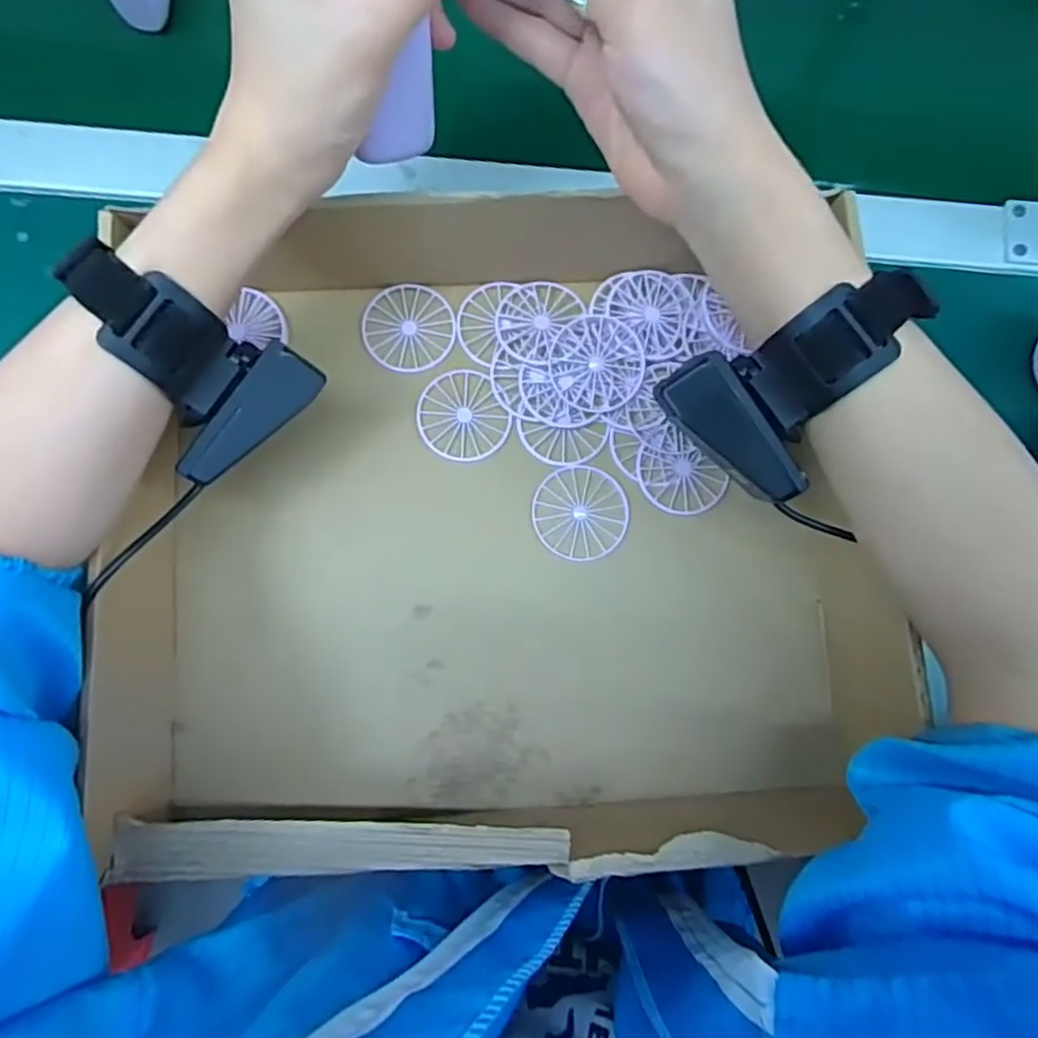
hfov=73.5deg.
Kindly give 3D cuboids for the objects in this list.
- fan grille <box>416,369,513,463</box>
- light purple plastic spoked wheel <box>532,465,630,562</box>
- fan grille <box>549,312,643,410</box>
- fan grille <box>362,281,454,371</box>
[{"bbox_3d":[-0.031,-0.056,0.377,0.045,0.004,0.050,-29,84,-7],"label":"fan grille"},{"bbox_3d":[0.033,-0.003,0.372,0.049,0.004,0.049,0,82,-3],"label":"light purple plastic spoked wheel"},{"bbox_3d":[0.042,-0.084,0.377,0.049,0.009,0.049,0,82,-3],"label":"fan grille"},{"bbox_3d":[-0.061,-0.107,0.385,0.050,0.004,0.048,33,82,2],"label":"fan grille"}]

